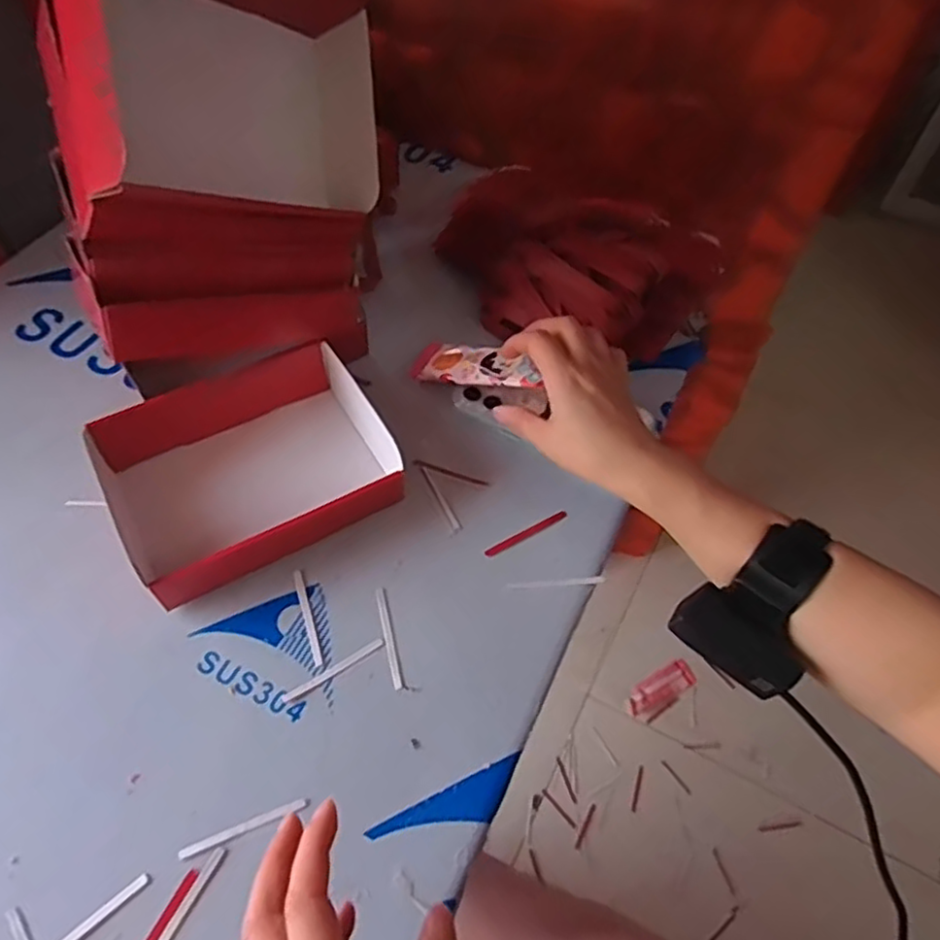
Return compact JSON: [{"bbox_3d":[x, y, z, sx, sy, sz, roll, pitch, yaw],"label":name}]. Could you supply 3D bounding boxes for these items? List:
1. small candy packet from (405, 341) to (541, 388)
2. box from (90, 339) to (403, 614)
[{"bbox_3d":[0.004,-0.081,0.524,0.115,0.017,0.034,13,53,34],"label":"small candy packet"},{"bbox_3d":[-0.148,-0.006,0.470,0.187,0.047,0.135,-26,62,-19],"label":"box"}]

